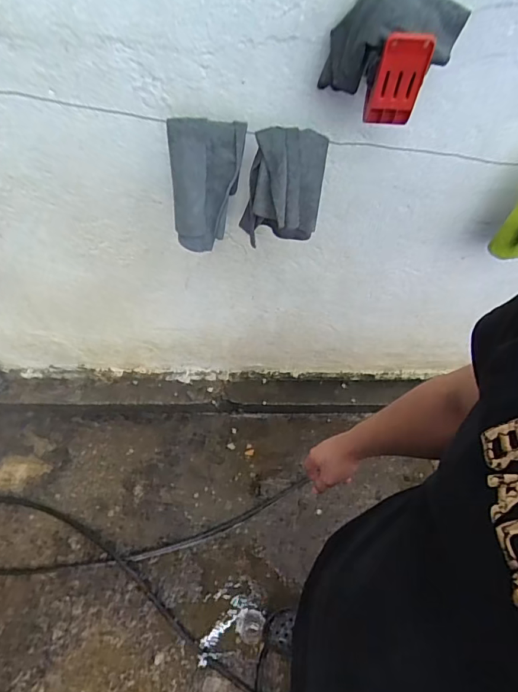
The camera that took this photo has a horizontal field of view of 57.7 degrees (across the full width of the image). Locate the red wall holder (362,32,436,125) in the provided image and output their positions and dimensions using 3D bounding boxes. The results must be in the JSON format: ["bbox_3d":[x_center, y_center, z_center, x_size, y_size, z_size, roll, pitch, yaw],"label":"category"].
[{"bbox_3d":[0.217,-0.414,0.744,0.076,0.132,0.045,21,58,13],"label":"red wall holder"}]

